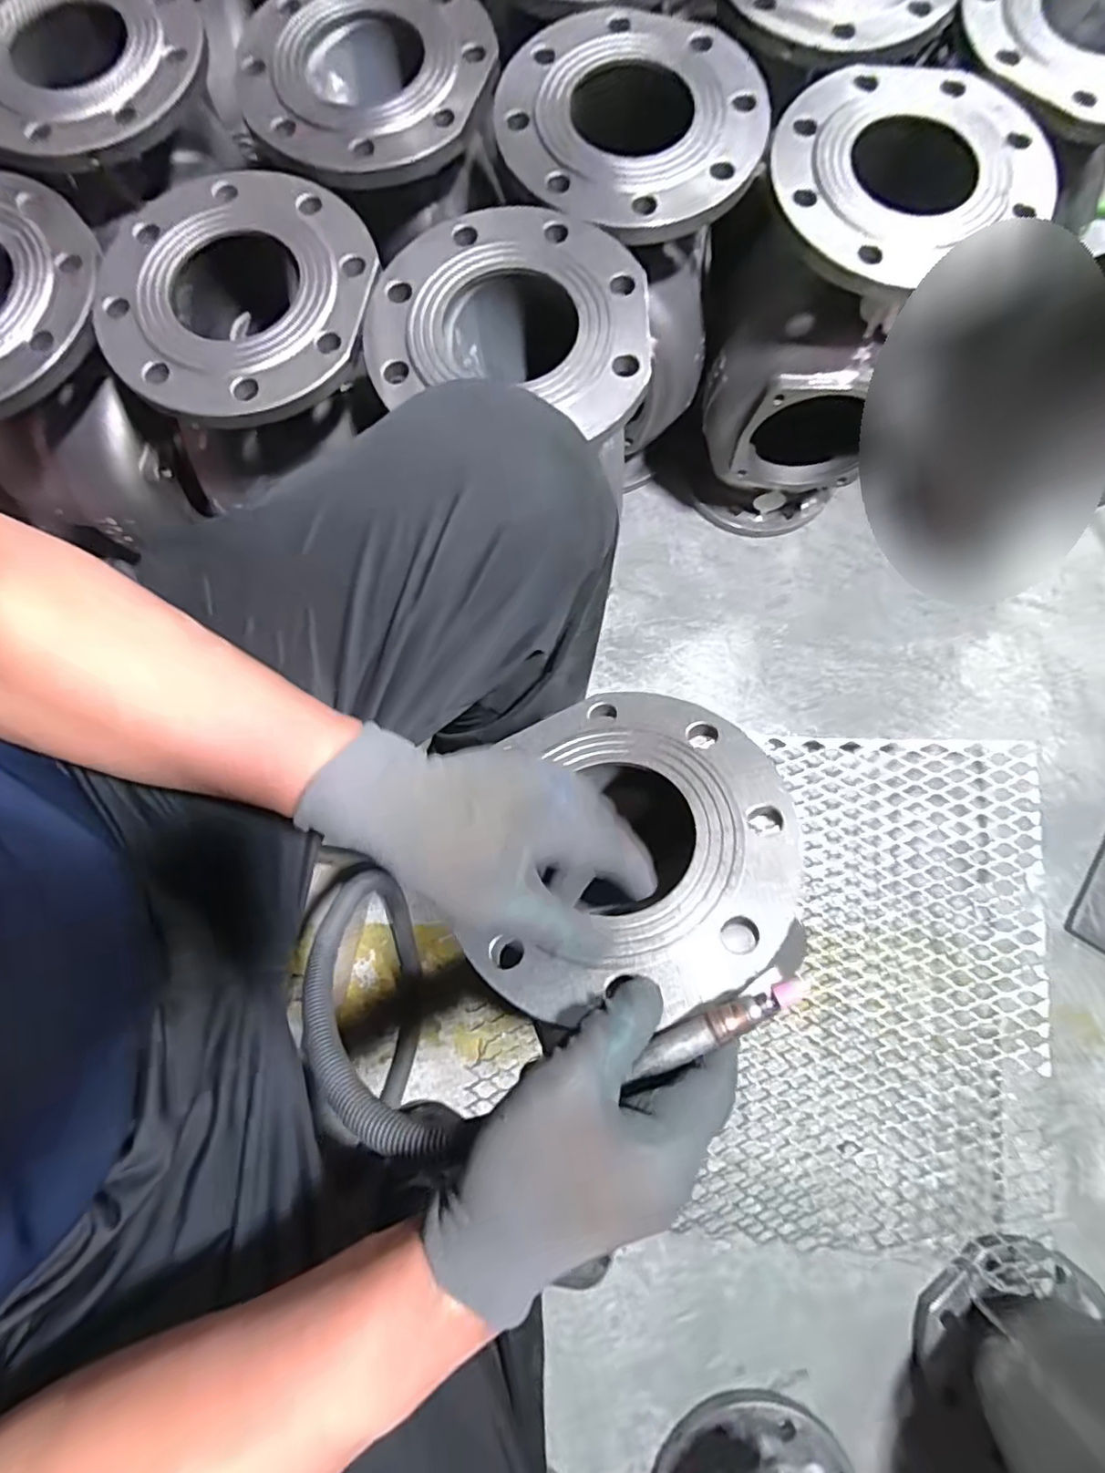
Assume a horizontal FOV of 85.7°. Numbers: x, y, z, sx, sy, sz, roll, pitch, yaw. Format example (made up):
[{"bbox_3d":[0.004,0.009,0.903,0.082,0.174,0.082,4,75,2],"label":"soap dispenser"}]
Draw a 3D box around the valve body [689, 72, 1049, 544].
[{"bbox_3d":[0.271,-0.398,0.632,0.209,0.376,0.197,3,80,2],"label":"valve body"}]

